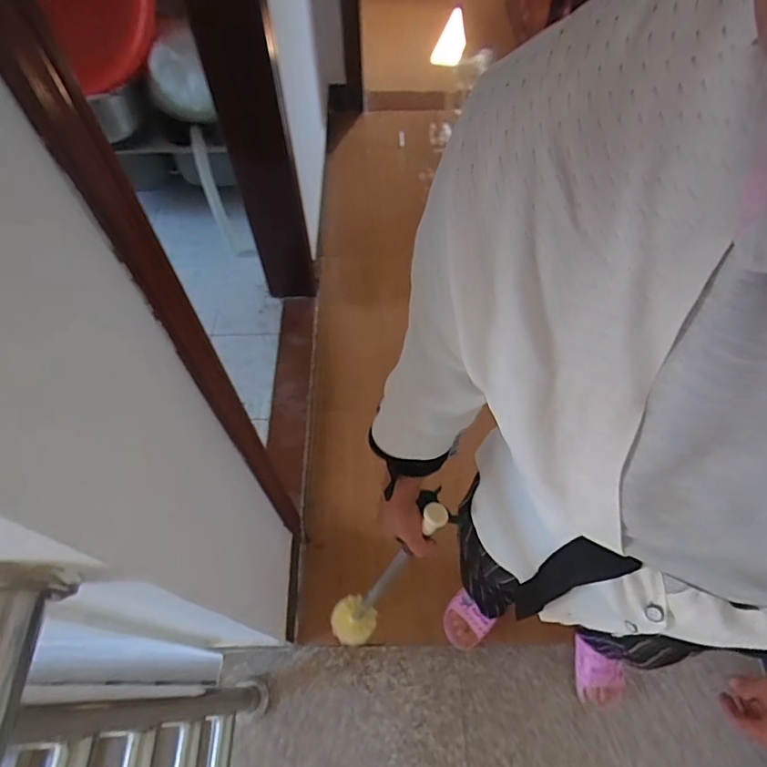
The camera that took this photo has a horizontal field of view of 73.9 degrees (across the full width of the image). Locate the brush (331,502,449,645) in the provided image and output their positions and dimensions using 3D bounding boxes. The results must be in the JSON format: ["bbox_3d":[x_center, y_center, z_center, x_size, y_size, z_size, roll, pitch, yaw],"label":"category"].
[{"bbox_3d":[-0.003,0.294,0.760,0.065,0.470,0.068,9,49,-10],"label":"brush"}]

